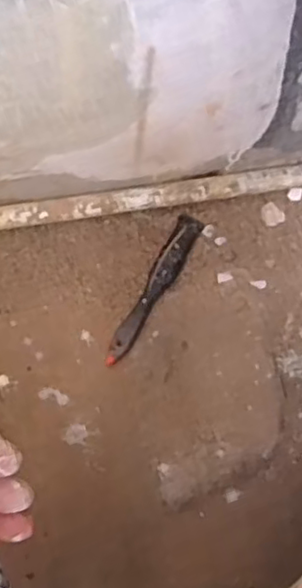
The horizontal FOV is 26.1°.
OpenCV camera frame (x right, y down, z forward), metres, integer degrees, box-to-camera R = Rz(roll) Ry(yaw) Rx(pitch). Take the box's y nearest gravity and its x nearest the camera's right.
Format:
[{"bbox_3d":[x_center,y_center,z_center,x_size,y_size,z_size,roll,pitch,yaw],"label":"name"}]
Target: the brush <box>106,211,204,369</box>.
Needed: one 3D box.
[{"bbox_3d":[0.004,-0.005,0.664,0.028,0.015,0.172,27,75,6],"label":"brush"}]

